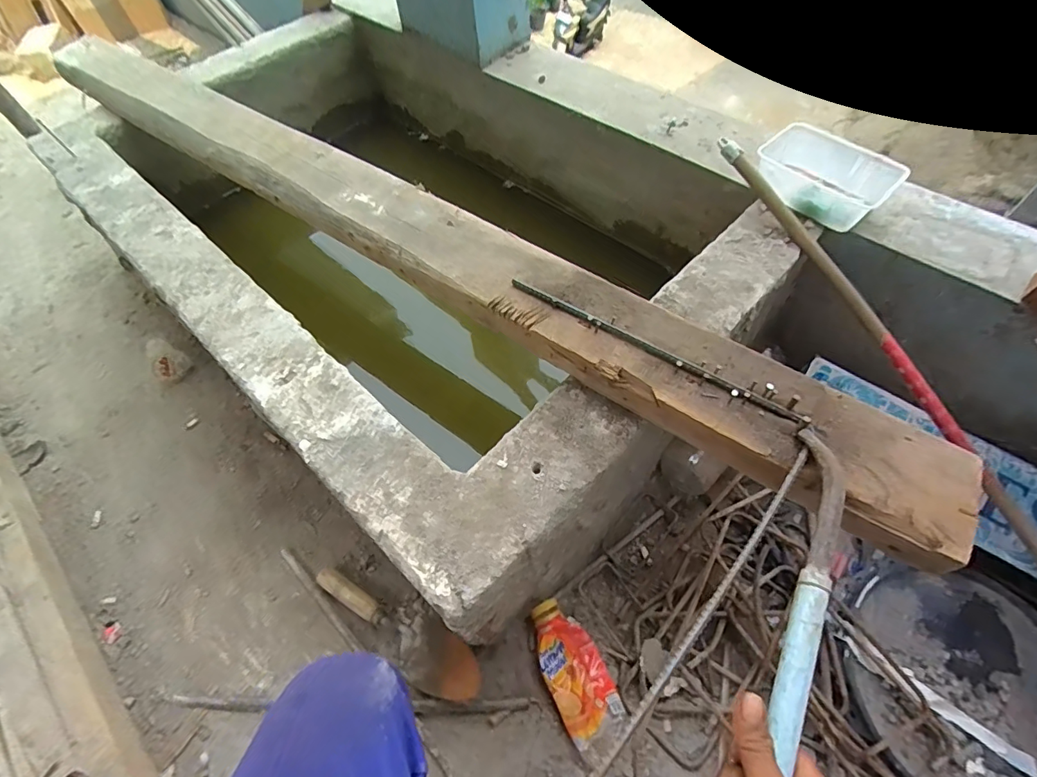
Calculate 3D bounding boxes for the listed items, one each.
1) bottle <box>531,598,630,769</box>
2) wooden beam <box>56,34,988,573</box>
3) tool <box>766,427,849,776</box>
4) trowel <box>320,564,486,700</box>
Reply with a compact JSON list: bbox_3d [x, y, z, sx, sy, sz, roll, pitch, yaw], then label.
[{"bbox_3d":[0.074,0.372,0.638,0.079,0.041,0.182,-25,60,-11],"label":"bottle"},{"bbox_3d":[-0.246,-0.270,0.706,1.404,0.048,0.128,31,65,21],"label":"wooden beam"},{"bbox_3d":[0.206,0.178,0.364,0.039,0.024,0.338,20,63,16],"label":"tool"},{"bbox_3d":[-0.171,0.328,0.680,0.283,0.060,0.077,30,65,21],"label":"trowel"}]

